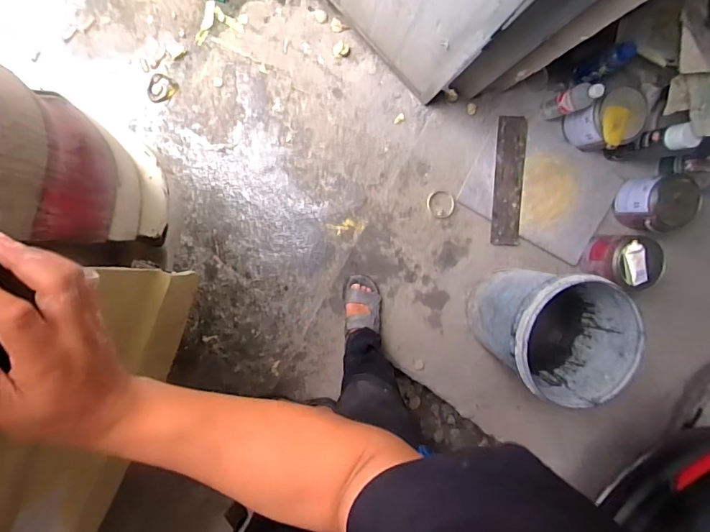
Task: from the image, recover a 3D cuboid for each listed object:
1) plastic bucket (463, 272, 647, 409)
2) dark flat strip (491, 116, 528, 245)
[{"bbox_3d":[0.527,0.163,1.208,0.354,0.380,0.295,12,93,-9],"label":"plastic bucket"},{"bbox_3d":[0.471,-0.257,1.334,0.097,0.019,0.380,-1,100,-10],"label":"dark flat strip"}]

